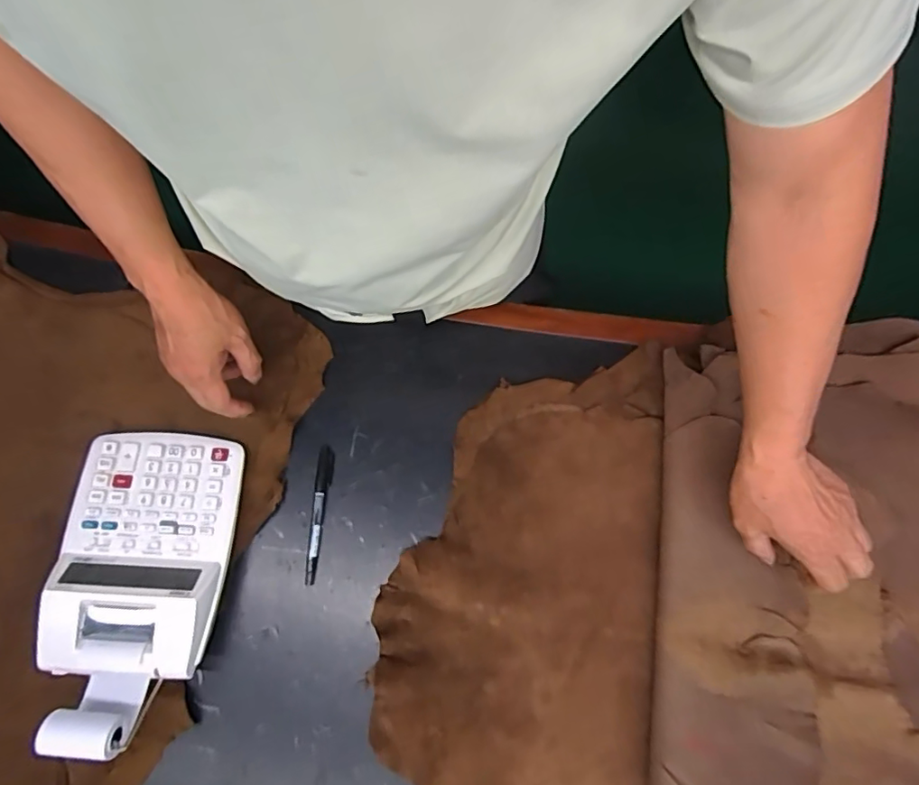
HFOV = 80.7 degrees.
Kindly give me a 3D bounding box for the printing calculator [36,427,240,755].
[{"bbox_3d":[-0.303,0.171,0.510,0.151,0.073,0.269,2,76,1],"label":"printing calculator"}]

